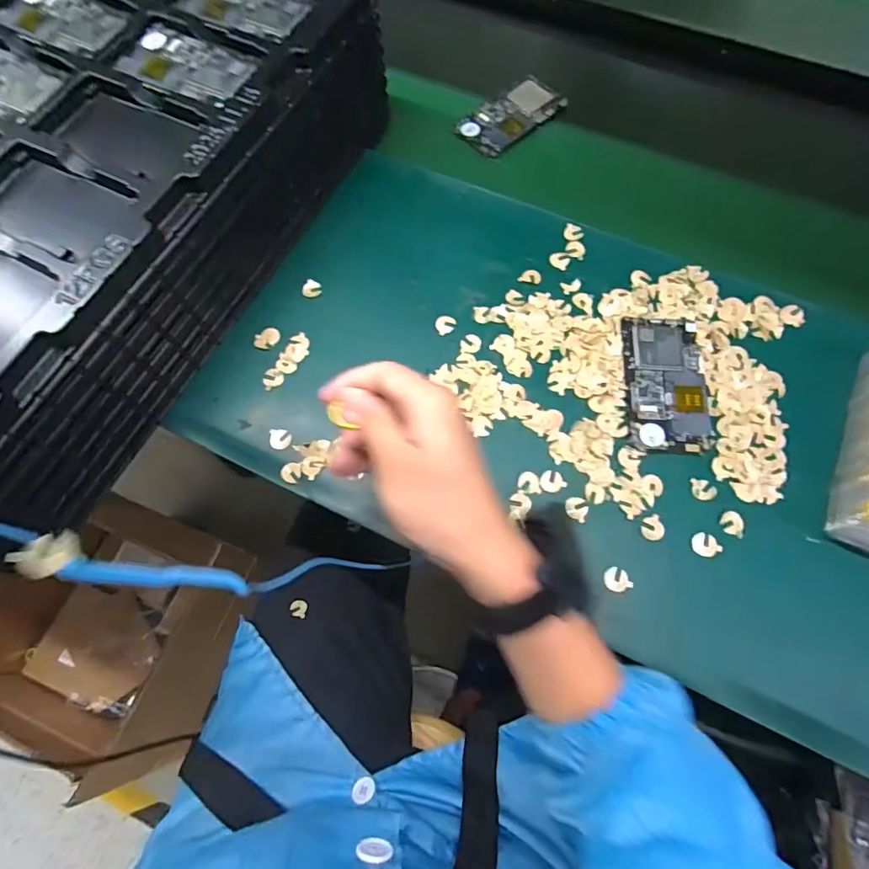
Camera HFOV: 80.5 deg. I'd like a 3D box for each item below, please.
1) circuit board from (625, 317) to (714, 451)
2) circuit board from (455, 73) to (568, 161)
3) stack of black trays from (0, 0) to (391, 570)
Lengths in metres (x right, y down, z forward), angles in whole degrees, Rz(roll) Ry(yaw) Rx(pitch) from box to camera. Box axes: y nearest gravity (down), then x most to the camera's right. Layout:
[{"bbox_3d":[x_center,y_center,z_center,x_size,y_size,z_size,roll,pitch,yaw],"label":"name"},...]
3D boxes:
[{"bbox_3d":[0.198,-0.045,0.440,0.067,0.005,0.123,2,71,3],"label":"circuit board"},{"bbox_3d":[0.086,-0.358,0.576,0.117,0.011,0.061,-41,74,-11],"label":"circuit board"},{"bbox_3d":[-0.314,-0.215,0.462,0.322,0.133,0.539,27,74,11],"label":"stack of black trays"}]

